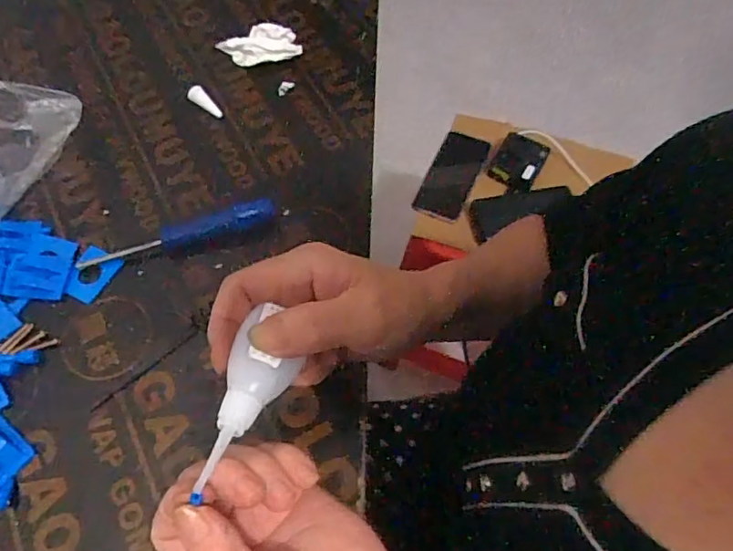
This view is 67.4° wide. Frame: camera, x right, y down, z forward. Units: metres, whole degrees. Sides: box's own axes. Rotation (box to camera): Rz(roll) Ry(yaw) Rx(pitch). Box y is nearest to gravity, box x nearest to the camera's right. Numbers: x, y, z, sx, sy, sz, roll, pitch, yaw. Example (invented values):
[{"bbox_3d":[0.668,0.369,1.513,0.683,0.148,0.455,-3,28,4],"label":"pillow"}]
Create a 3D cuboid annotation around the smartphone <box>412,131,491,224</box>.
[{"bbox_3d":[0.134,-0.158,0.870,0.079,0.013,0.168,18,63,17],"label":"smartphone"}]

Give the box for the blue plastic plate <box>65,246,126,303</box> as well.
[{"bbox_3d":[-0.209,-0.002,0.417,0.031,0.004,0.041,23,65,11],"label":"blue plastic plate"}]

